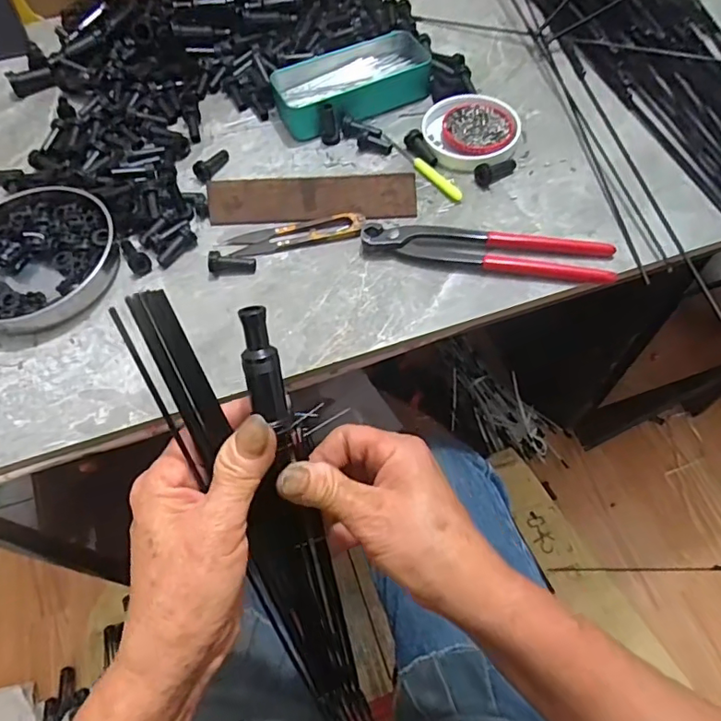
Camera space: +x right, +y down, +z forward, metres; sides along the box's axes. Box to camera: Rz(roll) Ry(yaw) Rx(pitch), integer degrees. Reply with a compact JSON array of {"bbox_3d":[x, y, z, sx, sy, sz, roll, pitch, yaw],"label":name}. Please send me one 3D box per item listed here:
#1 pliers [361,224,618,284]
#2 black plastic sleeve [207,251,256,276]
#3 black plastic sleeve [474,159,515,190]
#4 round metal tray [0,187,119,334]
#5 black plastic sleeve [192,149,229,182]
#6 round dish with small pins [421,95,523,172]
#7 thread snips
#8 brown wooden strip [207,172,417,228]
[{"bbox_3d":[0.100,-0.089,0.431,0.193,0.014,0.038,10,61,9],"label":"pliers"},{"bbox_3d":[-0.106,-0.079,0.441,0.038,0.013,0.016,6,60,-9],"label":"black plastic sleeve"},{"bbox_3d":[0.121,-0.170,0.474,0.044,0.020,0.018,-30,63,-14],"label":"black plastic sleeve"},{"bbox_3d":[-0.274,-0.088,0.453,0.131,0.027,0.139,-1,60,3],"label":"round metal tray"},{"bbox_3d":[-0.141,-0.187,0.505,0.019,0.020,0.043,17,62,13],"label":"black plastic sleeve"},{"bbox_3d":[0.103,-0.214,0.501,0.089,0.016,0.090,-1,60,3],"label":"round dish with small pins"},{"bbox_3d":[-0.056,-0.108,0.452,0.117,0.010,0.028,-10,60,-3],"label":"thread snips"},{"bbox_3d":[-0.042,-0.137,0.463,0.177,0.037,0.009,-1,18,4],"label":"brown wooden strip"}]

